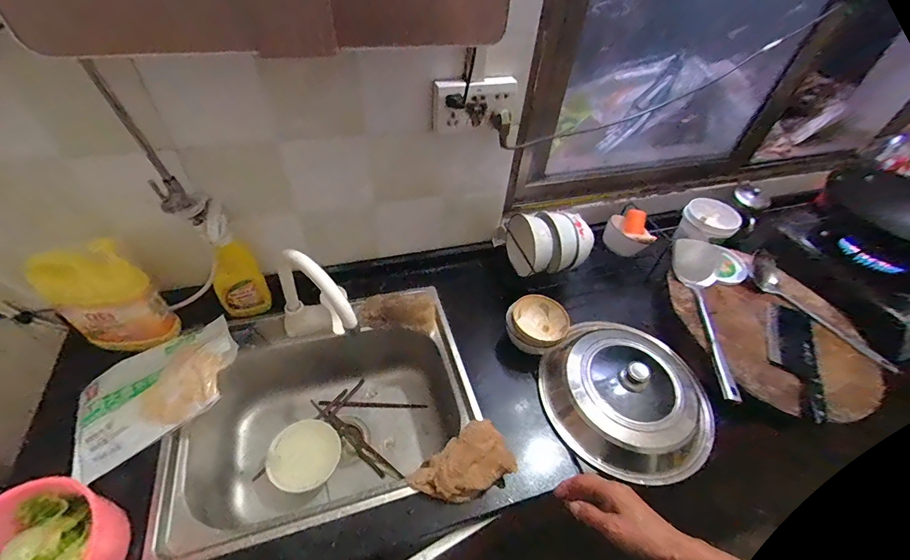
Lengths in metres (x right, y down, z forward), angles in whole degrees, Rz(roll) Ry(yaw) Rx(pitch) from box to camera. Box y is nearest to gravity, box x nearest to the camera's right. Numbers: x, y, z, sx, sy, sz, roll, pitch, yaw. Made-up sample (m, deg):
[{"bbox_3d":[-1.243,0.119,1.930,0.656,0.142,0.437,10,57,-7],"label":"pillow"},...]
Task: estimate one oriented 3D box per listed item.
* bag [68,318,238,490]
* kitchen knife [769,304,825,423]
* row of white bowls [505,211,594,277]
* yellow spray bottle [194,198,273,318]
[{"bbox_3d":[-0.499,0.181,0.644,0.263,0.067,0.160,-29,56,-28],"label":"bag"},{"bbox_3d":[0.665,0.150,0.755,0.082,0.011,0.270,24,49,17],"label":"kitchen knife"},{"bbox_3d":[0.220,-0.089,0.862,0.168,0.109,0.141,-11,49,-15],"label":"row of white bowls"},{"bbox_3d":[-0.426,-0.026,0.734,0.089,0.235,0.059,-28,55,-28],"label":"yellow spray bottle"}]

